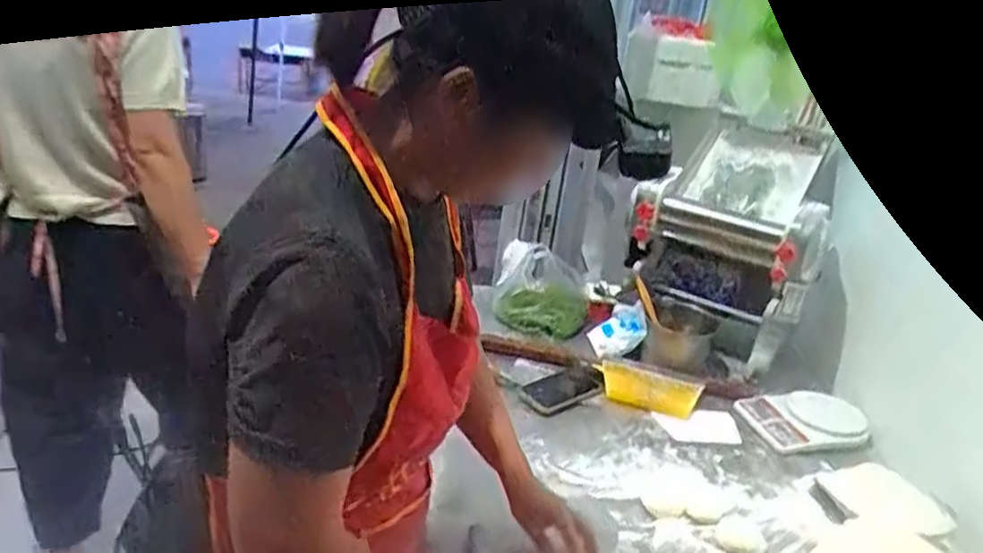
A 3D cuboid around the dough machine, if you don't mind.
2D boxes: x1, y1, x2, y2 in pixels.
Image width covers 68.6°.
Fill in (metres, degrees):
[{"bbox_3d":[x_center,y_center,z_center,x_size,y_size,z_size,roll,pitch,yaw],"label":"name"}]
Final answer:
[{"bbox_3d":[0.495,-0.076,1.456,0.315,0.386,0.337,19,25,25],"label":"dough machine"}]

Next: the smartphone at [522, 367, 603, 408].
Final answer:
[{"bbox_3d":[0.133,0.200,1.308,0.160,0.010,0.066,-12,40,-30],"label":"smartphone"}]

